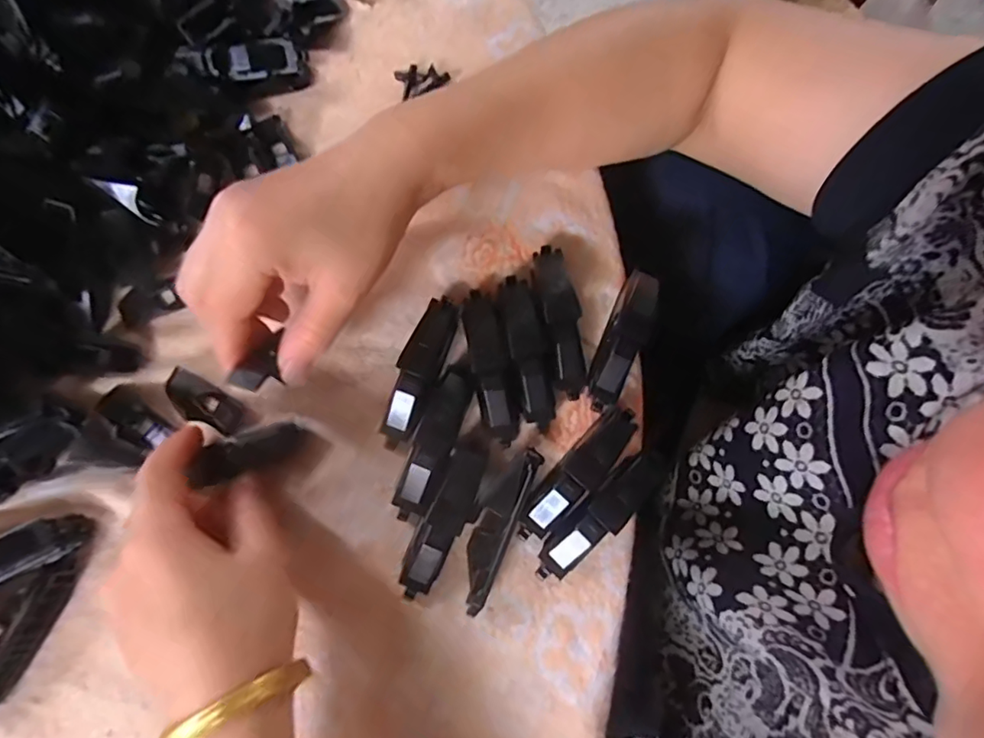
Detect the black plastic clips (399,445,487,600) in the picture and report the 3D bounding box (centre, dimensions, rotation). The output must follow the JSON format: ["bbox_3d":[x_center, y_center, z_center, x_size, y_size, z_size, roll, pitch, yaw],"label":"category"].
[{"bbox_3d":[-0.022,0.075,0.263,0.023,0.020,0.075,23,80,5],"label":"black plastic clips"}]

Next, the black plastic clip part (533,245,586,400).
[{"bbox_3d":[0.035,-0.027,0.281,0.018,0.022,0.081,-10,79,-2],"label":"black plastic clip part"}]

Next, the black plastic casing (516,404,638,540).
[{"bbox_3d":[0.043,0.051,0.267,0.019,0.022,0.081,43,82,8],"label":"black plastic casing"}]

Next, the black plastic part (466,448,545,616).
[{"bbox_3d":[0.002,0.077,0.264,0.017,0.016,0.079,24,80,5],"label":"black plastic part"}]

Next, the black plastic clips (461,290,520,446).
[{"bbox_3d":[-0.001,-0.003,0.276,0.019,0.020,0.079,-12,79,-2],"label":"black plastic clips"}]

